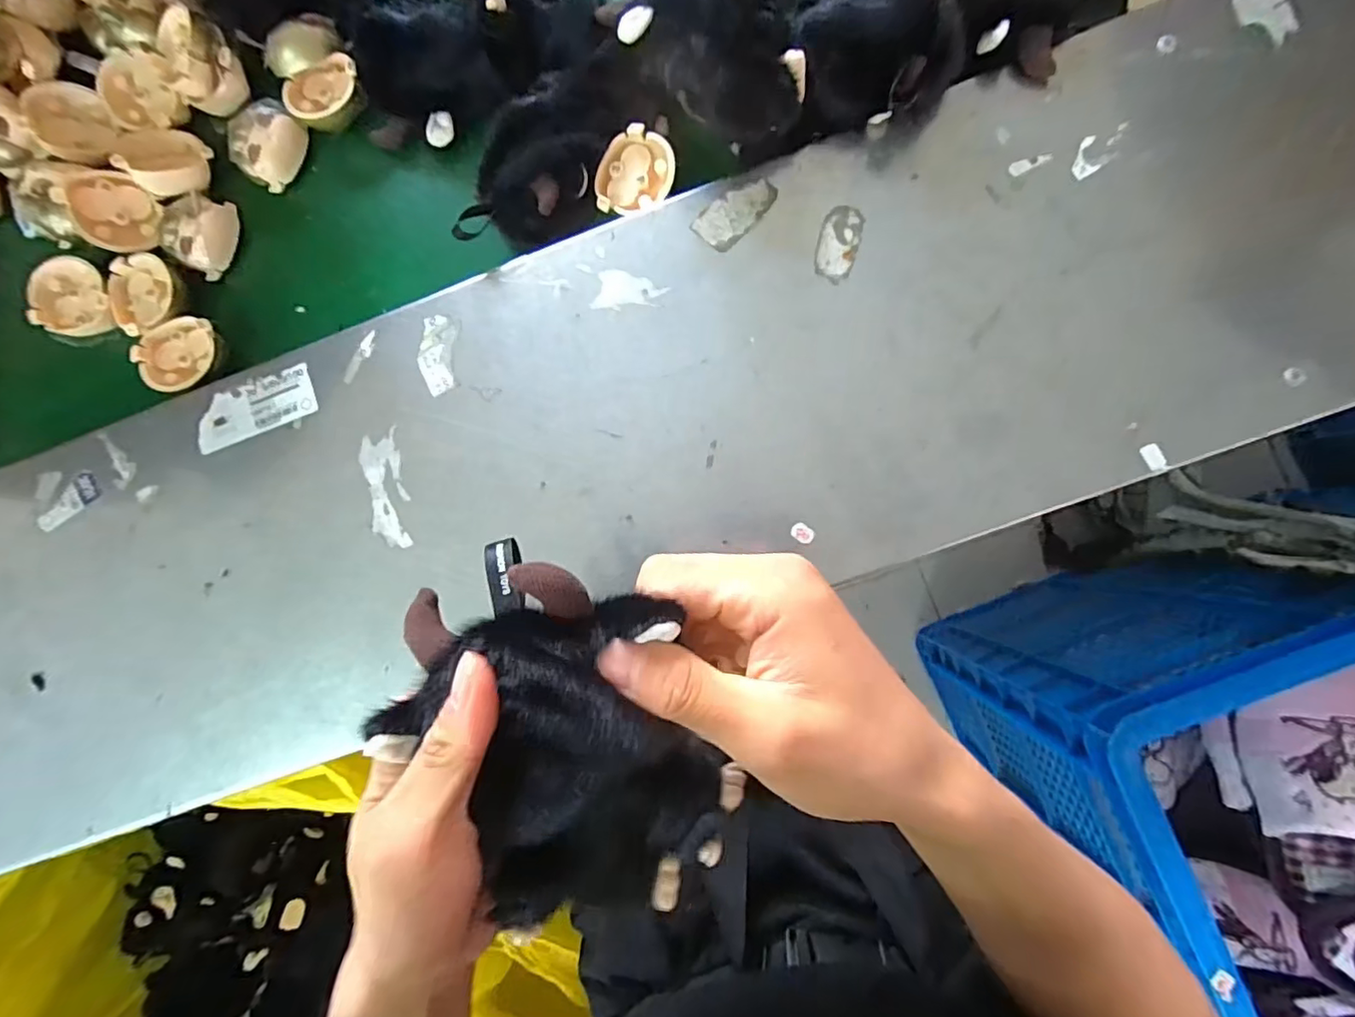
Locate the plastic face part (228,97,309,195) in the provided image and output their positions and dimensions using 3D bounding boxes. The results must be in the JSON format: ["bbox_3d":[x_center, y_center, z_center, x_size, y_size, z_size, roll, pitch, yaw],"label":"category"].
[{"bbox_3d":[-0.270,-0.238,0.378,0.047,0.025,0.048,26,90,5],"label":"plastic face part"}]

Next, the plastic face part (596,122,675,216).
[{"bbox_3d":[-0.025,-0.199,0.345,0.045,0.013,0.050,22,90,5],"label":"plastic face part"}]

